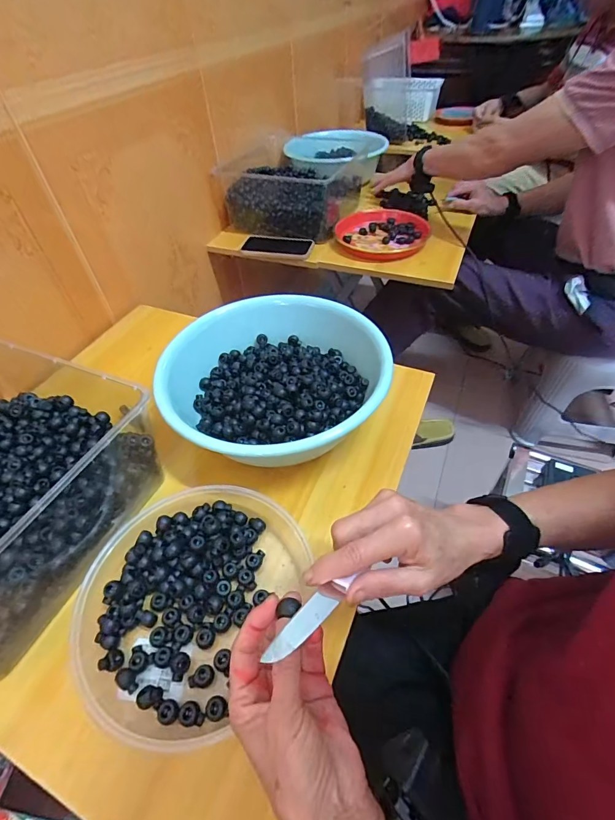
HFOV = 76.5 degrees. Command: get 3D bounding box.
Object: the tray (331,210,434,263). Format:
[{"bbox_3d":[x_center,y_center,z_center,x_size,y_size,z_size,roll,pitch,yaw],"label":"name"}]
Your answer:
[{"bbox_3d":[0.182,-0.421,0.942,0.225,0.032,0.225,-1,49,1],"label":"tray"}]

